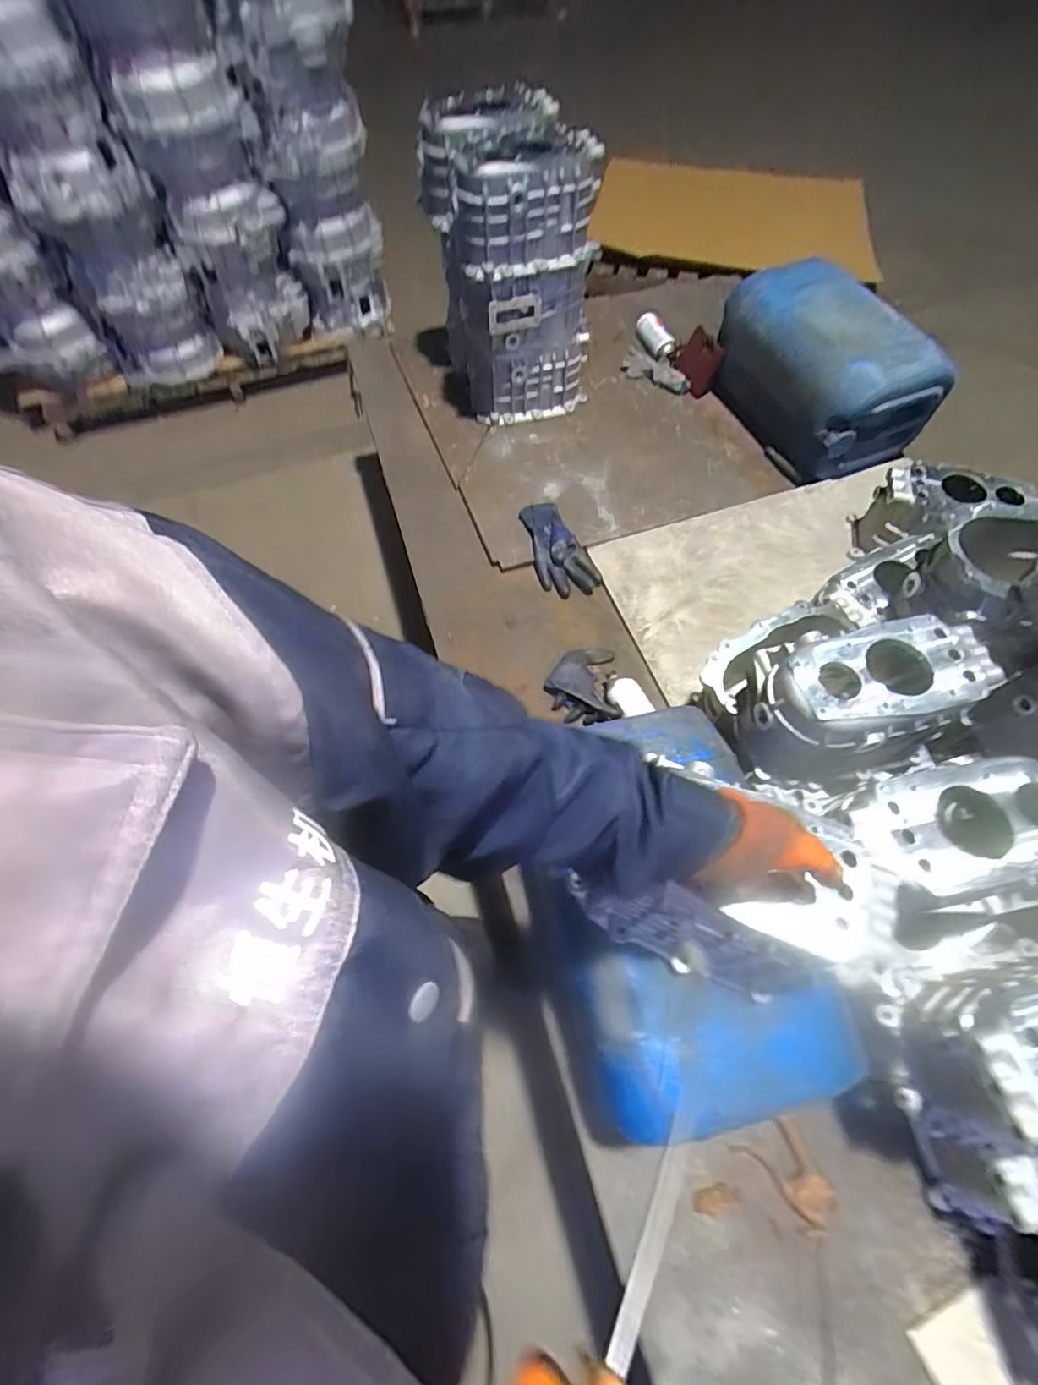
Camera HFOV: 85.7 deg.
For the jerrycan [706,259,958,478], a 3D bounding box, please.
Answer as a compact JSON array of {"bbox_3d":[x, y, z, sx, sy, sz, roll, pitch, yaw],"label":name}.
[{"bbox_3d":[0.632,-0.666,1.182,0.216,0.278,0.416,-32,67,-15],"label":"jerrycan"}]

